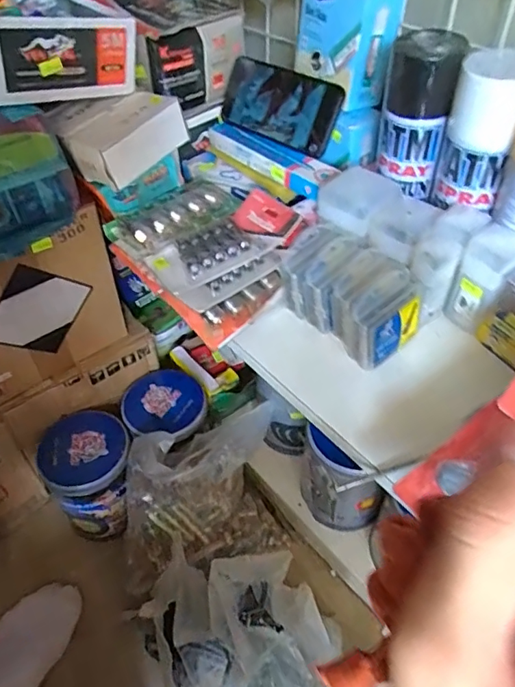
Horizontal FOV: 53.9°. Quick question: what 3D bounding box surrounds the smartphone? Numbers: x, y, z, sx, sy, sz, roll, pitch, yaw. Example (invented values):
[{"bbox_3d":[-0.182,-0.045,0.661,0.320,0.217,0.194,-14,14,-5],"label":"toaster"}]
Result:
[{"bbox_3d":[0.022,-0.276,0.585,0.169,0.074,0.013,35,20,31],"label":"smartphone"}]

